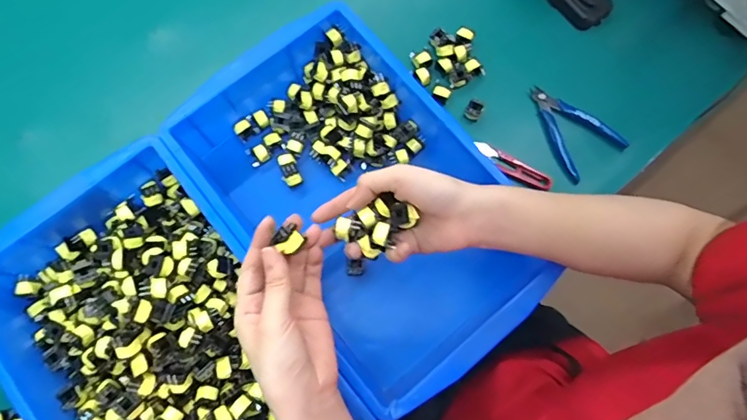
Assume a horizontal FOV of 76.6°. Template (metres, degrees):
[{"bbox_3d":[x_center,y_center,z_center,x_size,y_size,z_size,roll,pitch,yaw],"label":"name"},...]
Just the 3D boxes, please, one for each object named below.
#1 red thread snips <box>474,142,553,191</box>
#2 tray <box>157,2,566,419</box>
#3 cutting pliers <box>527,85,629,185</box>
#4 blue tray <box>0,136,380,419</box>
[{"bbox_3d":[0.159,-0.050,0.547,0.094,0.005,0.023,31,90,6],"label":"red thread snips"},{"bbox_3d":[-0.014,-0.008,0.491,0.227,0.088,0.367,-39,82,-8],"label":"tray"},{"bbox_3d":[0.231,-0.101,0.557,0.077,0.013,0.118,-35,81,-2],"label":"cutting pliers"},{"bbox_3d":[-0.200,0.132,0.446,0.238,0.085,0.368,-40,82,-8],"label":"blue tray"}]

